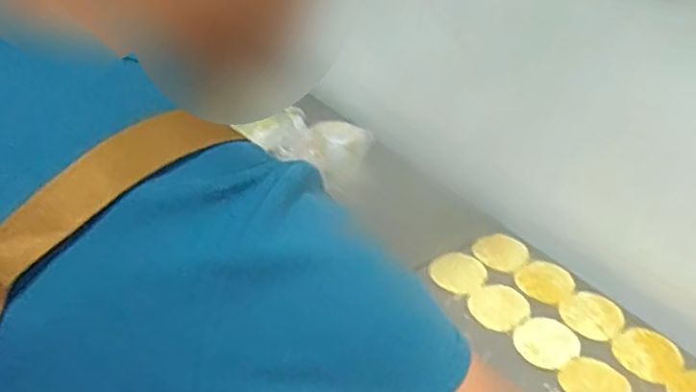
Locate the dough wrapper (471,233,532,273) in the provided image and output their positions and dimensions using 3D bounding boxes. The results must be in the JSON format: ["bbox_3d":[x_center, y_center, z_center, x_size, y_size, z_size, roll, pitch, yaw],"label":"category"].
[{"bbox_3d":[0.238,0.087,0.950,0.082,0.008,0.082,0,34,0],"label":"dough wrapper"}]

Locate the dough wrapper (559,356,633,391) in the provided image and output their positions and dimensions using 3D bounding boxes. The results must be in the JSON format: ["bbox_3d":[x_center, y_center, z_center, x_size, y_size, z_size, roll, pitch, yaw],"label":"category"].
[{"bbox_3d":[0.304,0.230,0.752,0.080,0.004,0.079,-20,39,-26],"label":"dough wrapper"}]

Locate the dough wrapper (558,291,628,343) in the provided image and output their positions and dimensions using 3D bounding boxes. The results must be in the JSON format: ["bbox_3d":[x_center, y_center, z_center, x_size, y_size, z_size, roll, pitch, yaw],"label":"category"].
[{"bbox_3d":[0.338,0.165,0.846,0.083,0.007,0.082,0,34,0],"label":"dough wrapper"}]

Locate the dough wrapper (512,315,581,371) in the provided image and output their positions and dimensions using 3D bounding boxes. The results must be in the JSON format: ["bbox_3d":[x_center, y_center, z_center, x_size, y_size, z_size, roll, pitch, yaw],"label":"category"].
[{"bbox_3d":[0.260,0.190,0.805,0.085,0.004,0.077,-23,40,-30],"label":"dough wrapper"}]

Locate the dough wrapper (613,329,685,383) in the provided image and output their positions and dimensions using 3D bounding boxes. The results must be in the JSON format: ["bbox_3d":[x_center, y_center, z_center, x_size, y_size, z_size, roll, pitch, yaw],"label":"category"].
[{"bbox_3d":[0.390,0.202,0.791,0.086,0.004,0.079,-23,40,-30],"label":"dough wrapper"}]

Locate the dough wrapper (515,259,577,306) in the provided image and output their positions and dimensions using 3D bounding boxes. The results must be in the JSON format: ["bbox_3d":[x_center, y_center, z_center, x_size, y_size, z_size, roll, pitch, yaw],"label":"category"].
[{"bbox_3d":[0.289,0.126,0.897,0.078,0.006,0.086,27,43,34],"label":"dough wrapper"}]

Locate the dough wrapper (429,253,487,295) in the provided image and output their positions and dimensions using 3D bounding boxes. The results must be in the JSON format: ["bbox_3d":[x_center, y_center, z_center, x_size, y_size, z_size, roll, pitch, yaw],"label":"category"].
[{"bbox_3d":[0.165,0.114,0.912,0.086,0.007,0.081,3,35,-2],"label":"dough wrapper"}]

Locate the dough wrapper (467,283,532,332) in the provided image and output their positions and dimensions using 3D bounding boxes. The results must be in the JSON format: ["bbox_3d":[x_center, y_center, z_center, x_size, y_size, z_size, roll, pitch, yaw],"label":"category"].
[{"bbox_3d":[0.211,0.155,0.856,0.084,0.005,0.076,-28,43,-35],"label":"dough wrapper"}]

